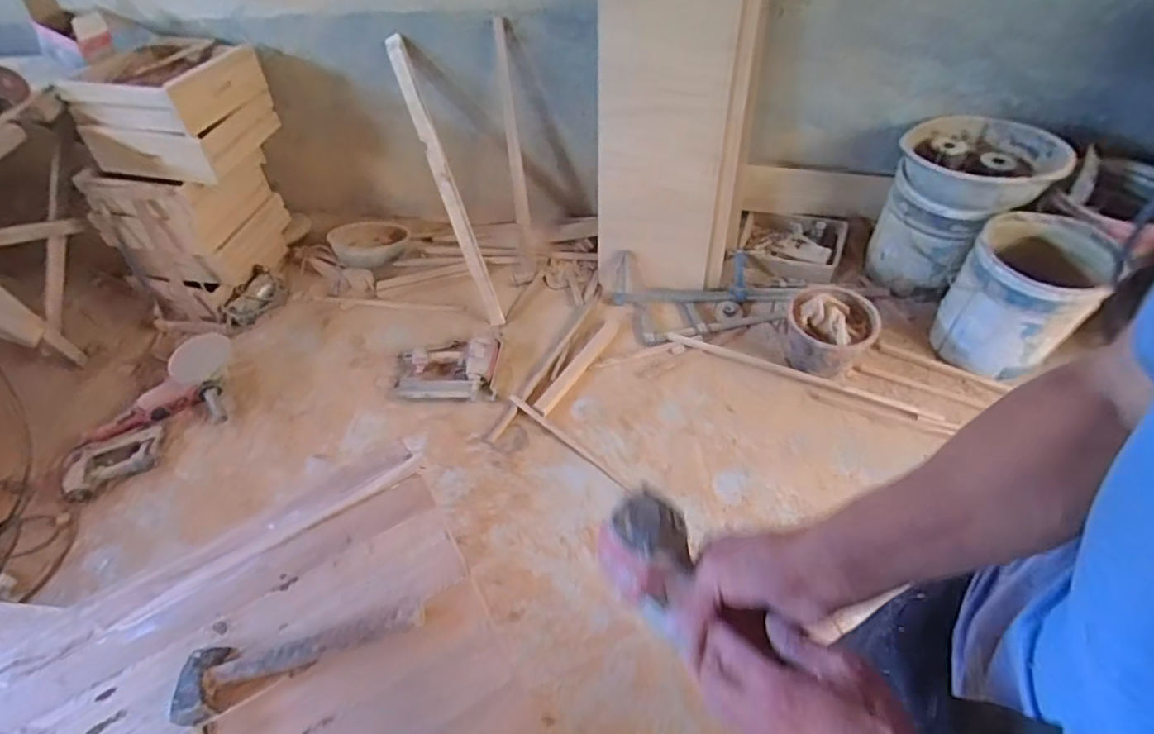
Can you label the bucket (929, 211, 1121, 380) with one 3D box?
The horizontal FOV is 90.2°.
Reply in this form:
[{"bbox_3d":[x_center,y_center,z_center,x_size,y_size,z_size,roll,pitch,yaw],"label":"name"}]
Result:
[{"bbox_3d":[1.101,-0.173,1.453,0.319,0.346,0.269,-40,60,-22],"label":"bucket"}]

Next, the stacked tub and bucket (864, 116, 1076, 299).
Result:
[{"bbox_3d":[0.967,-0.398,1.522,0.305,0.422,0.322,-3,54,4],"label":"stacked tub and bucket"}]

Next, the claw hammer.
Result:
[{"bbox_3d":[-0.363,0.385,0.765,0.313,0.035,0.087,-12,55,-5],"label":"claw hammer"}]

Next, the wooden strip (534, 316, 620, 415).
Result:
[{"bbox_3d":[0.004,-0.008,1.658,0.052,0.022,0.360,29,61,22],"label":"wooden strip"}]

